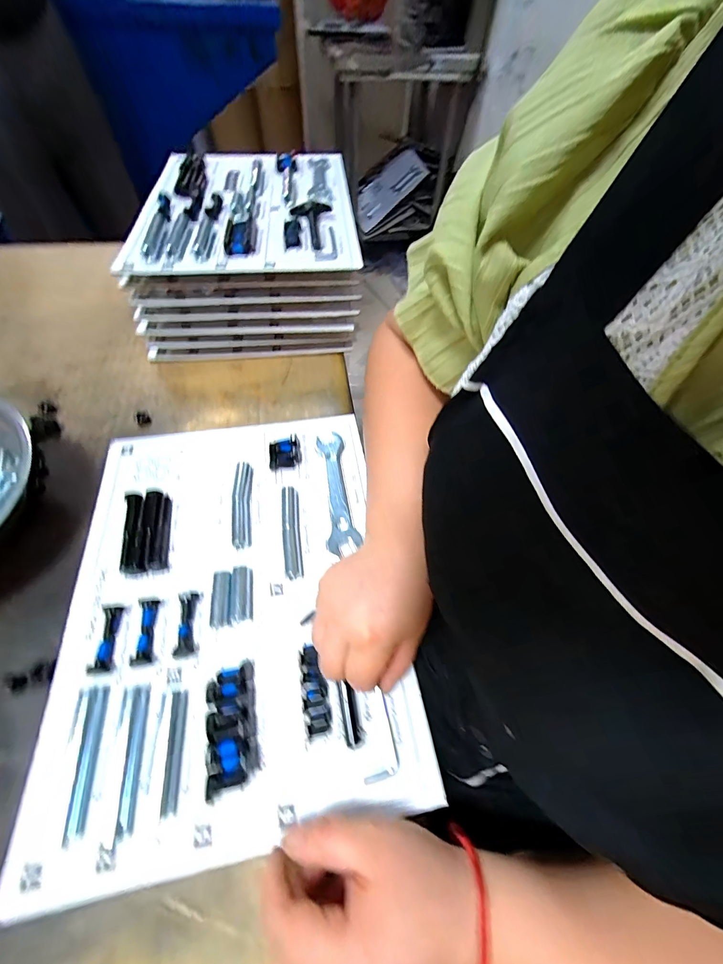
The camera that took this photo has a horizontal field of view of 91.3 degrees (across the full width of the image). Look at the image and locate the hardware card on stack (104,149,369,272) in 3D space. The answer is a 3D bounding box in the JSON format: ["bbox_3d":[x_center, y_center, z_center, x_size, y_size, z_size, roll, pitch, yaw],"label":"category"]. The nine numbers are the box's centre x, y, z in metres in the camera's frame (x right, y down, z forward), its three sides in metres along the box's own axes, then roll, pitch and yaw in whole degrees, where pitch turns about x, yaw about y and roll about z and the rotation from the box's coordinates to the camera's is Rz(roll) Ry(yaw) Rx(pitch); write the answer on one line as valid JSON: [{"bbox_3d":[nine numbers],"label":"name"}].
[{"bbox_3d":[-0.163,-0.393,0.503,0.295,0.030,0.353,-3,58,-4],"label":"hardware card on stack"}]

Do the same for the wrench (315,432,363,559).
[{"bbox_3d":[-0.027,0.008,0.378,0.031,0.011,0.144,-8,58,-7],"label":"wrench"}]

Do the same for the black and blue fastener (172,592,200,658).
[{"bbox_3d":[-0.148,0.119,0.298,0.014,0.016,0.050,-7,58,-6],"label":"black and blue fastener"}]

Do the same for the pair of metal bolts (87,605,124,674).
[{"bbox_3d":[-0.211,0.129,0.292,0.015,0.013,0.051,-7,58,-7],"label":"pair of metal bolts"}]

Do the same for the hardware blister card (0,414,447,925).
[{"bbox_3d":[-0.116,0.087,0.324,0.279,0.017,0.366,-8,58,-7],"label":"hardware blister card"}]

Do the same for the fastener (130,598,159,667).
[{"bbox_3d":[-0.181,0.124,0.296,0.014,0.012,0.051,-6,58,-6],"label":"fastener"}]

